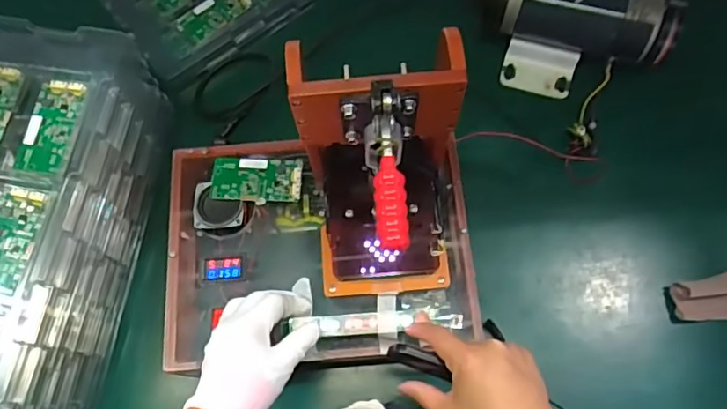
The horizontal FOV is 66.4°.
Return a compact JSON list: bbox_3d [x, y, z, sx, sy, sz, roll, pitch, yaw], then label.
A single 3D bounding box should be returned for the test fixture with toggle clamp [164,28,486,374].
[{"bbox_3d":[-0.049,0.015,0.477,0.307,0.285,0.221,0,71,1],"label":"test fixture with toggle clamp"}]

